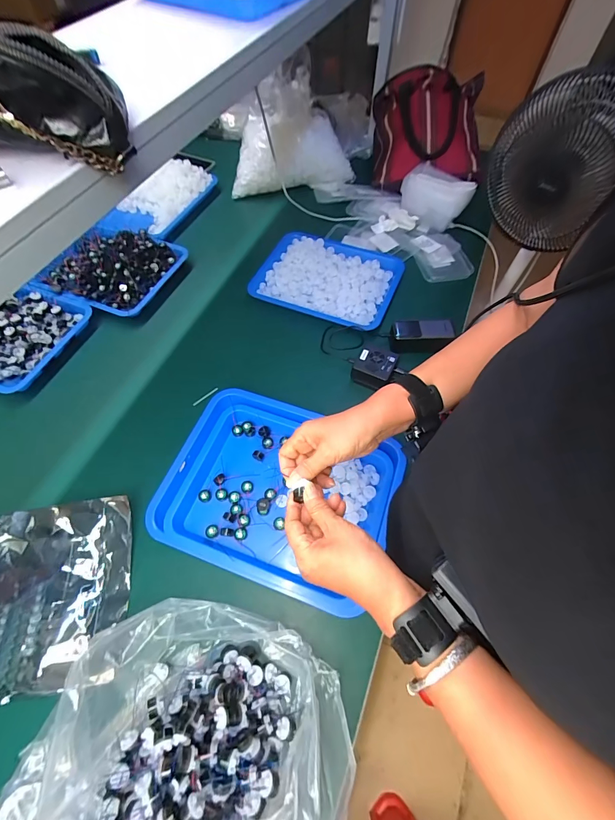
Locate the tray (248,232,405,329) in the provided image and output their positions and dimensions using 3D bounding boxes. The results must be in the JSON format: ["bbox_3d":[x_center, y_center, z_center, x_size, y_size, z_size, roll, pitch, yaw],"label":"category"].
[{"bbox_3d":[0.047,-0.324,0.830,0.329,0.038,0.250,20,63,11],"label":"tray"}]

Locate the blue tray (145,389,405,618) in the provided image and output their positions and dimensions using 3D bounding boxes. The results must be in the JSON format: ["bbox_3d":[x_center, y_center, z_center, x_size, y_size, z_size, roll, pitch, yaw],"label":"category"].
[{"bbox_3d":[-0.055,0.128,0.590,0.383,0.035,0.291,18,62,10],"label":"blue tray"}]

